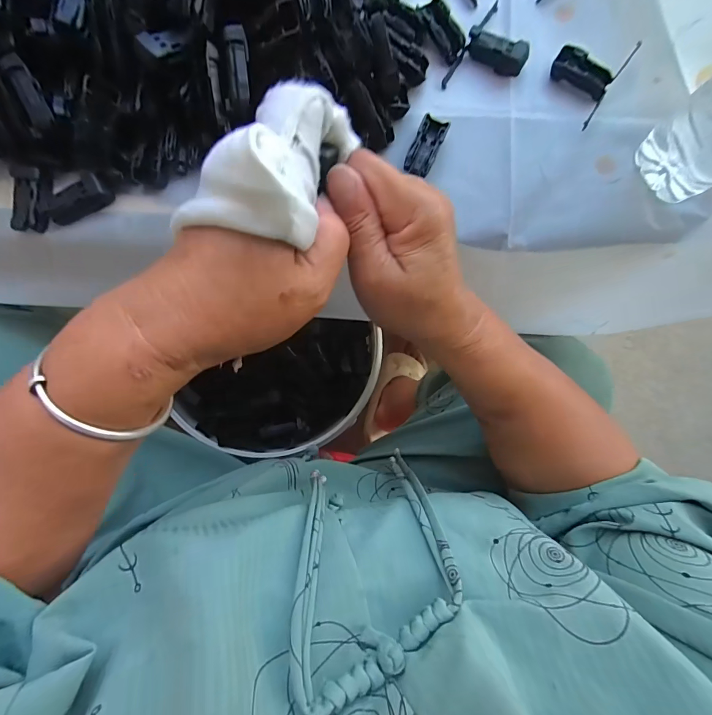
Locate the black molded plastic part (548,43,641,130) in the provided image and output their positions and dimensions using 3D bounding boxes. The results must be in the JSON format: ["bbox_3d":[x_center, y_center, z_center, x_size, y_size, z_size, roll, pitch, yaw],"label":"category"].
[{"bbox_3d":[0.178,-0.223,0.287,0.048,0.010,0.080,35,83,-3],"label":"black molded plastic part"}]

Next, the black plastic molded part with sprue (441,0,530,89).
[{"bbox_3d":[0.109,-0.240,0.289,0.048,0.015,0.081,34,83,-3],"label":"black plastic molded part with sprue"}]

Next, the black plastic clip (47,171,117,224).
[{"bbox_3d":[-0.202,-0.113,0.265,0.047,0.011,0.018,-31,90,-8],"label":"black plastic clip"}]

